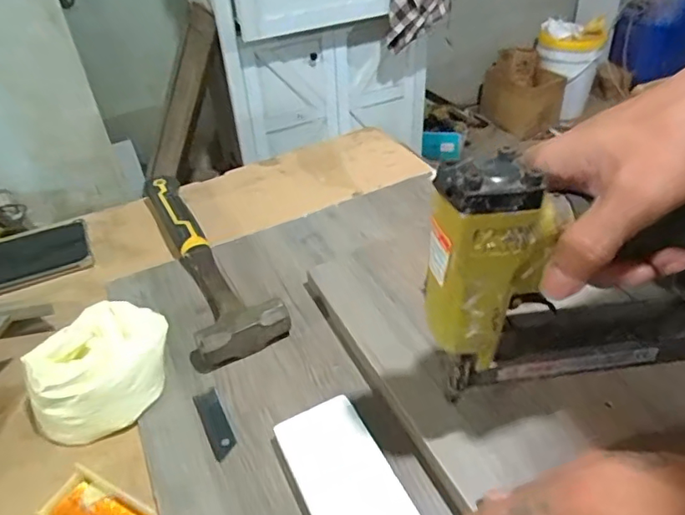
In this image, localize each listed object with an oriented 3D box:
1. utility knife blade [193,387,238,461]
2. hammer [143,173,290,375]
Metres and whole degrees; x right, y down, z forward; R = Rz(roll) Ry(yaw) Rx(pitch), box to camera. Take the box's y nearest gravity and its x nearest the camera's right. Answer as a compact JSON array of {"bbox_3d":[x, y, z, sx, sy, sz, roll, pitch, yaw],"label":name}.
[{"bbox_3d":[-0.089,0.115,0.367,0.017,0.004,0.055,-21,42,-19],"label":"utility knife blade"},{"bbox_3d":[-0.136,-0.009,0.497,0.074,0.032,0.275,-20,41,-18],"label":"hammer"}]

